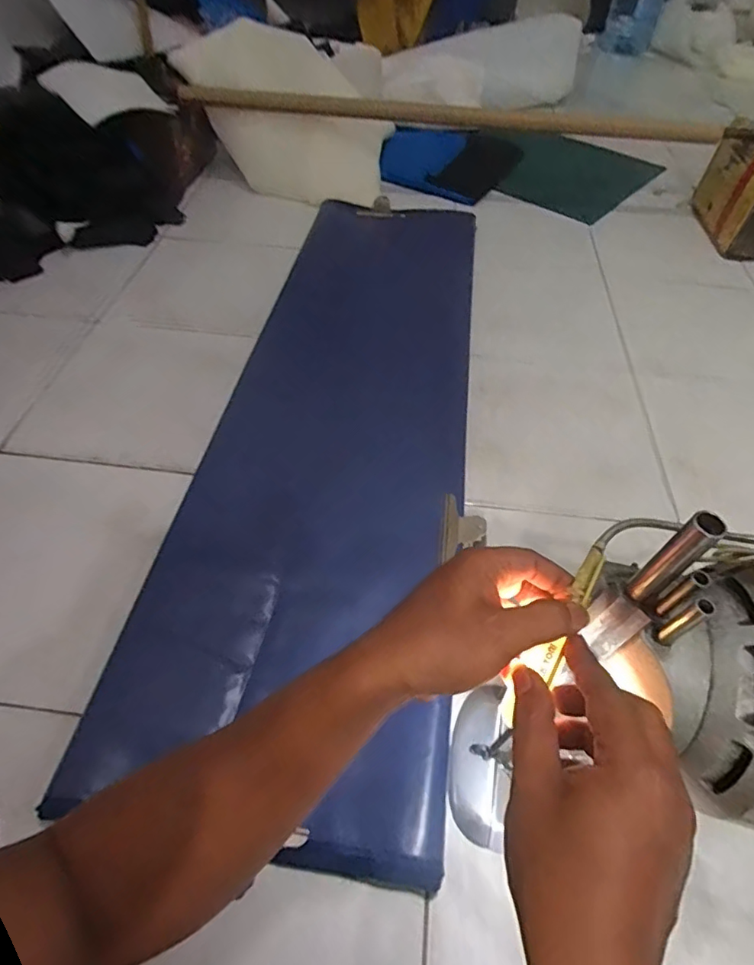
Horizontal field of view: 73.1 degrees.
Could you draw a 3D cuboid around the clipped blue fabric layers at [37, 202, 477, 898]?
[{"bbox_3d":[-0.046,-0.184,0.973,0.445,0.077,1.463,9,52,4],"label":"clipped blue fabric layers"}]

